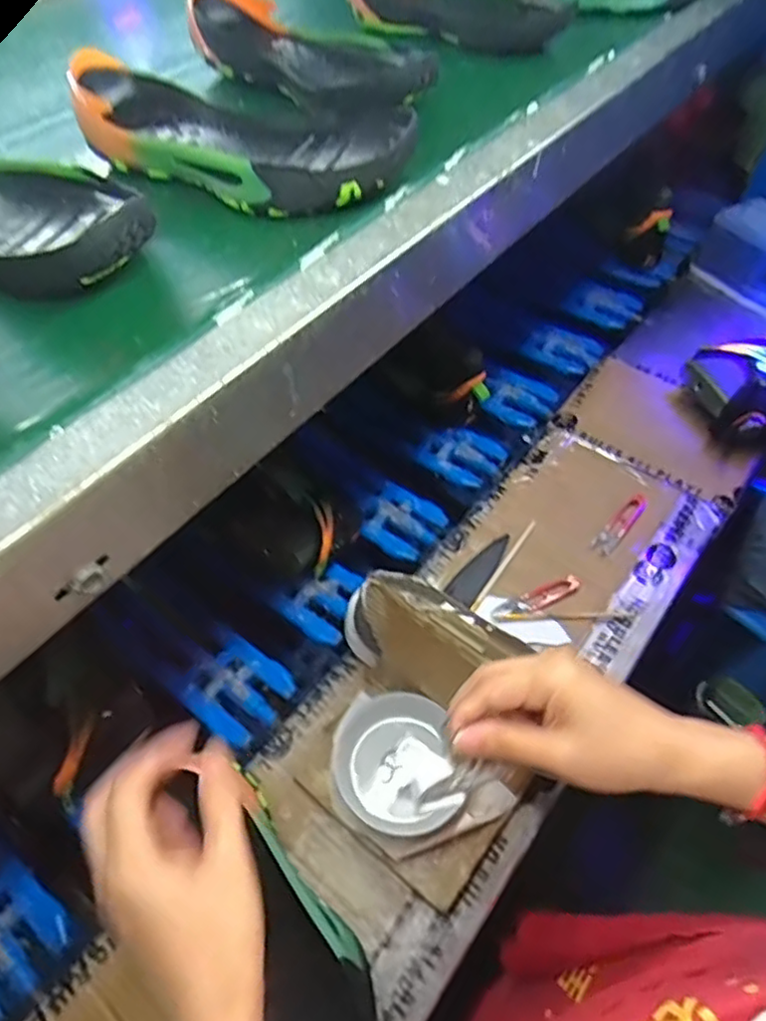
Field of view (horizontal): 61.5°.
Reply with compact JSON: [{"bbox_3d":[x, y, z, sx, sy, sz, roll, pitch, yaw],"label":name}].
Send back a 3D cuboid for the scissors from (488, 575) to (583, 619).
[{"bbox_3d":[0.163,0.094,0.681,0.103,0.005,0.023,-18,58,-13],"label":"scissors"}]

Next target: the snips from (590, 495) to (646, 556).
[{"bbox_3d":[0.274,0.014,0.739,0.024,0.011,0.094,36,62,21],"label":"snips"}]

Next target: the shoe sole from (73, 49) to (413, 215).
[{"bbox_3d":[-0.114,-0.284,0.485,0.270,0.040,0.112,20,55,9],"label":"shoe sole"}]

